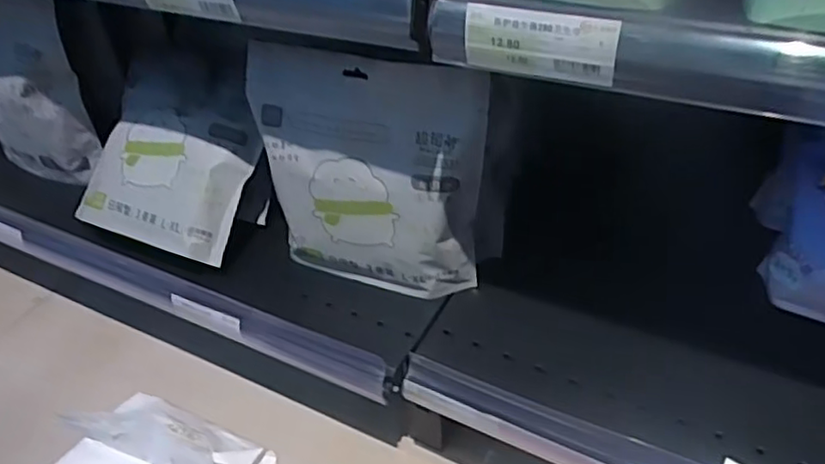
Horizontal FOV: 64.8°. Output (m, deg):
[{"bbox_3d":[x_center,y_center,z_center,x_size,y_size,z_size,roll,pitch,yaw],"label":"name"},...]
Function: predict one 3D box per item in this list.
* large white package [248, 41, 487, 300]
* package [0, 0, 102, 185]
[{"bbox_3d":[-0.048,-0.047,0.595,0.225,0.215,0.055,15,45,21],"label":"large white package"},{"bbox_3d":[-0.466,-0.171,0.776,0.195,0.215,0.066,25,49,29],"label":"package"}]

